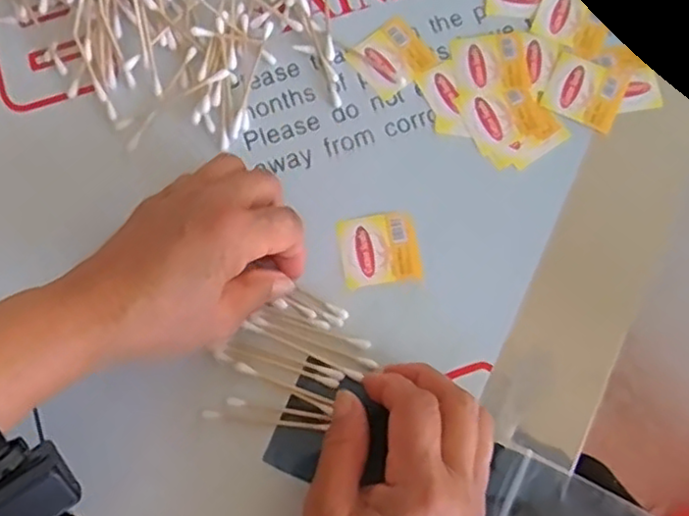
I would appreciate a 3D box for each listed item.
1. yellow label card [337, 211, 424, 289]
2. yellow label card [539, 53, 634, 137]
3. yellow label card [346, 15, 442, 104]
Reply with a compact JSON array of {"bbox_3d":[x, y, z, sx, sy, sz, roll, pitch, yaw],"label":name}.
[{"bbox_3d":[0.019,-0.005,0.375,0.043,0.004,0.040,-9,75,-2],"label":"yellow label card"},{"bbox_3d":[0.143,-0.099,0.400,0.044,0.004,0.040,26,76,7],"label":"yellow label card"},{"bbox_3d":[0.029,-0.121,0.406,0.043,0.004,0.040,-37,78,-10],"label":"yellow label card"}]

